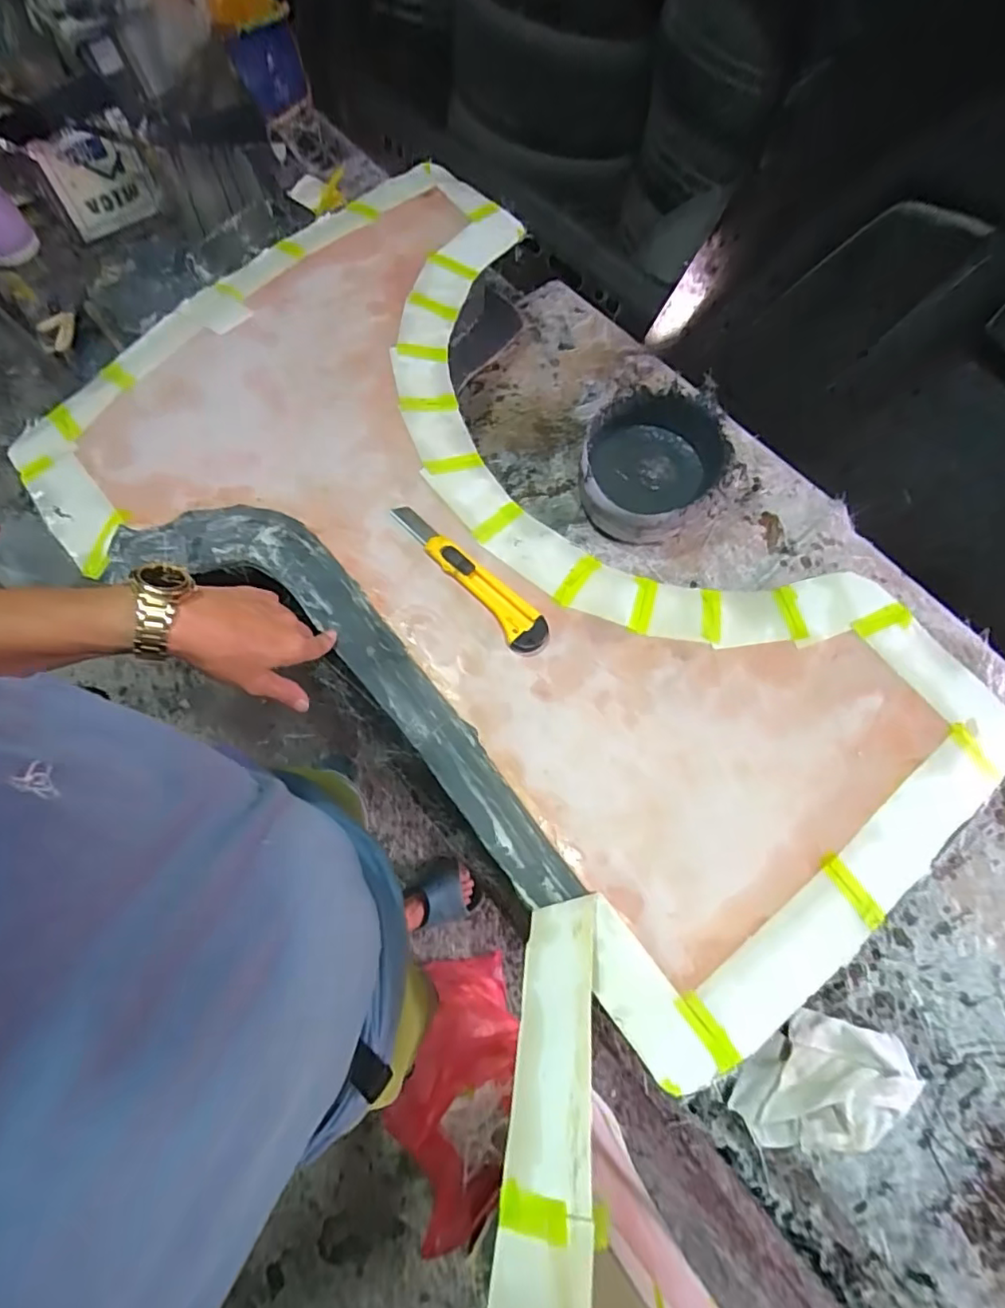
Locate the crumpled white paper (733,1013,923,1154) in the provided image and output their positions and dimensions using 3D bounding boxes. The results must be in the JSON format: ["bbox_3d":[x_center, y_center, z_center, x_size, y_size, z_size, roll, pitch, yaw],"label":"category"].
[{"bbox_3d":[0.308,0.407,0.544,0.170,0.030,0.105,-2,71,-3],"label":"crumpled white paper"}]

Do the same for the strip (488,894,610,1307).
[{"bbox_3d":[0.027,0.321,0.331,0.059,0.012,0.346,-10,45,22],"label":"strip"}]

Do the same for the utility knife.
[{"bbox_3d":[-0.029,-0.077,0.540,0.038,0.014,0.192,-39,77,-14],"label":"utility knife"}]

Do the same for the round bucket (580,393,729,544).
[{"bbox_3d":[0.189,-0.238,0.750,0.165,0.098,0.172,1,71,-2],"label":"round bucket"}]

